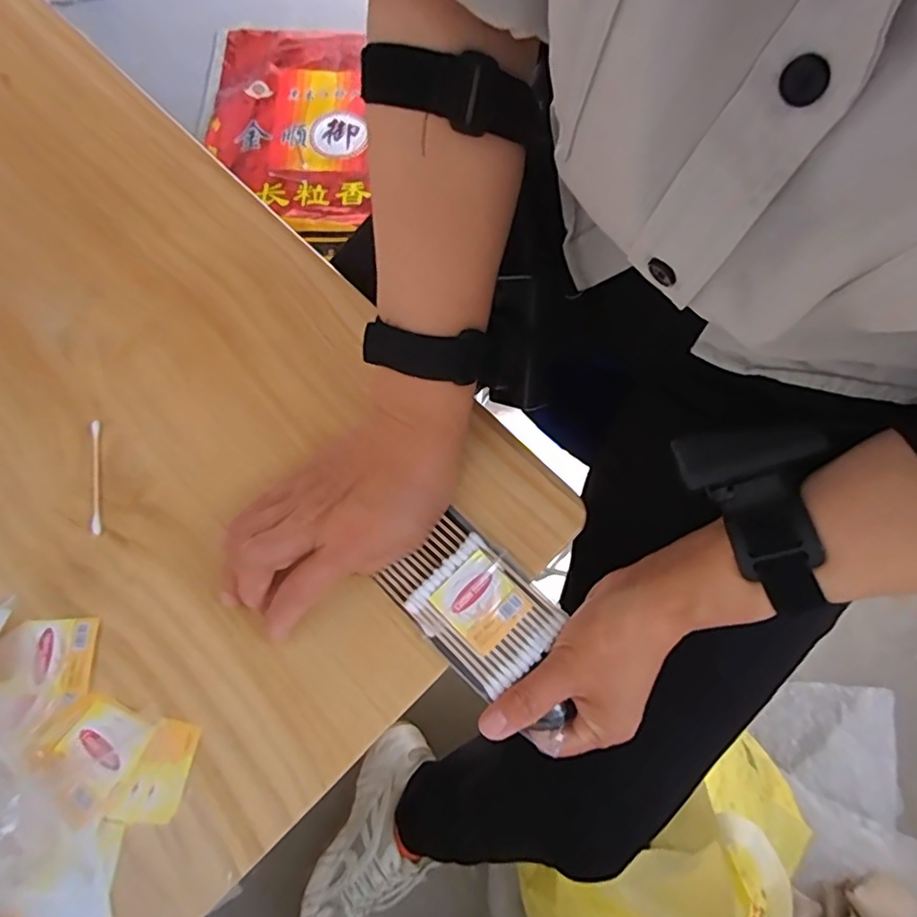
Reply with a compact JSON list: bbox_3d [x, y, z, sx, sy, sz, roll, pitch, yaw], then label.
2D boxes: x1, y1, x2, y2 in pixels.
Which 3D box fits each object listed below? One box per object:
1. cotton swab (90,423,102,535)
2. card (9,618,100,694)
[{"bbox_3d":[-0.218,0.011,0.351,0.008,0.004,0.071,-12,73,-3],"label":"cotton swab"},{"bbox_3d":[-0.224,0.109,0.327,0.045,0.006,0.039,-1,73,1],"label":"card"}]

